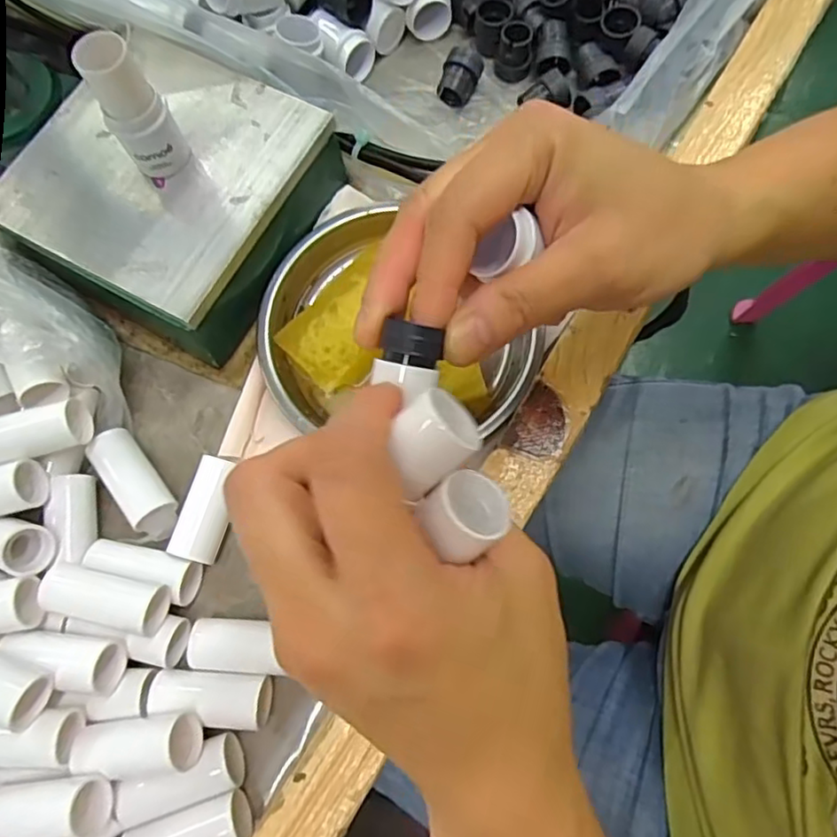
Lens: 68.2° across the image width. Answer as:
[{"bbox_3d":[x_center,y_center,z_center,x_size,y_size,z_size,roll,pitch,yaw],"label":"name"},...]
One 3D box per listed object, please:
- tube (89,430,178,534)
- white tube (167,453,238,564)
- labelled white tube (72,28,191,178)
[{"bbox_3d":[-0.130,0.030,0.284,0.019,0.021,0.052,-36,75,-8],"label":"tube"},{"bbox_3d":[-0.094,0.042,0.280,0.021,0.019,0.045,12,74,6],"label":"white tube"},{"bbox_3d":[-0.119,-0.129,0.260,0.024,0.058,0.020,-26,74,-5],"label":"labelled white tube"}]

